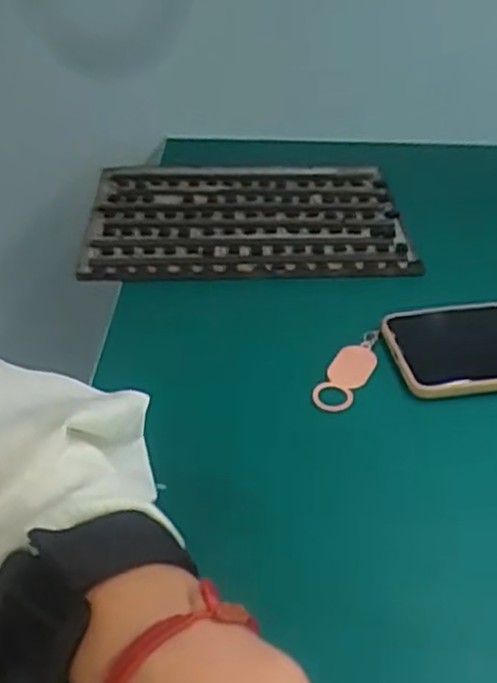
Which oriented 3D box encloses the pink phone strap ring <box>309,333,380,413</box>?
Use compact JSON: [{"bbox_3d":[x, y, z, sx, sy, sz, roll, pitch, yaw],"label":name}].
[{"bbox_3d":[0.062,0.015,0.457,0.022,0.008,0.072,20,41,25],"label":"pink phone strap ring"}]

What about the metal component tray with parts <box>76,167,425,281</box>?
[{"bbox_3d":[-0.002,-0.097,0.601,0.241,0.017,0.169,-1,37,-1],"label":"metal component tray with parts"}]

